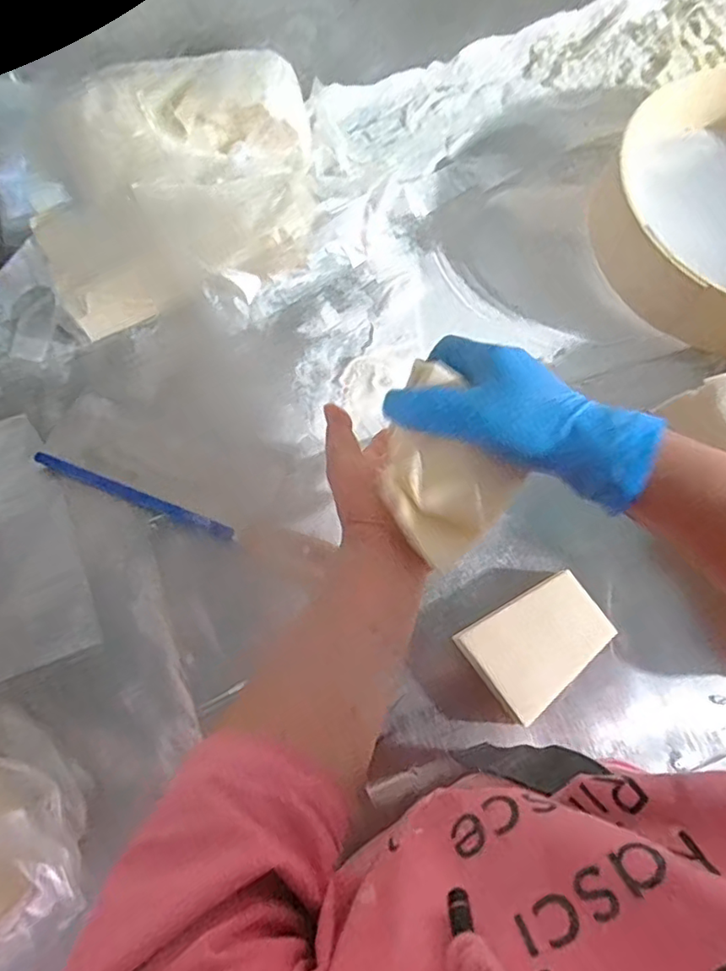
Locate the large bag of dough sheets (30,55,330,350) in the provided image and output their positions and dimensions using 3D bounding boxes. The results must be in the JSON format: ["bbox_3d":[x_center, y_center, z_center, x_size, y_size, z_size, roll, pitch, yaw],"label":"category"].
[{"bbox_3d":[-0.175,-0.283,0.557,0.294,0.112,0.183,-22,77,-7],"label":"large bag of dough sheets"}]

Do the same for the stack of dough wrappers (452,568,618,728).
[{"bbox_3d":[0.144,0.130,0.485,0.111,0.035,0.082,-36,80,-10],"label":"stack of dough wrappers"}]

